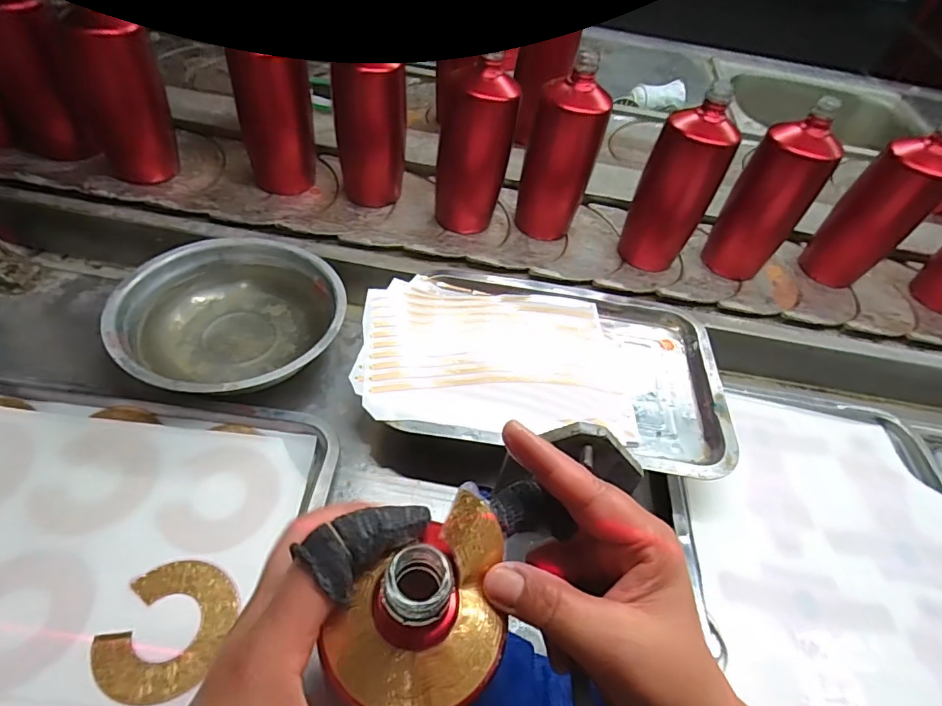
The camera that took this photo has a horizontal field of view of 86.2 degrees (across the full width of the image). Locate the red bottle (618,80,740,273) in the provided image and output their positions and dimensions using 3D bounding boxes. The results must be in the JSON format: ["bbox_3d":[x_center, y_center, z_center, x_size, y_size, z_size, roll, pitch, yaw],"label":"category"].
[{"bbox_3d":[0.232,-0.188,0.582,0.076,0.192,0.076,-16,57,-16],"label":"red bottle"}]

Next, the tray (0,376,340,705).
[{"bbox_3d":[-0.292,0.131,0.347,0.334,0.041,0.245,6,54,0],"label":"tray"}]

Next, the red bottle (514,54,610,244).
[{"bbox_3d":[0.102,-0.231,0.589,0.069,0.197,0.066,2,54,-3],"label":"red bottle"}]

